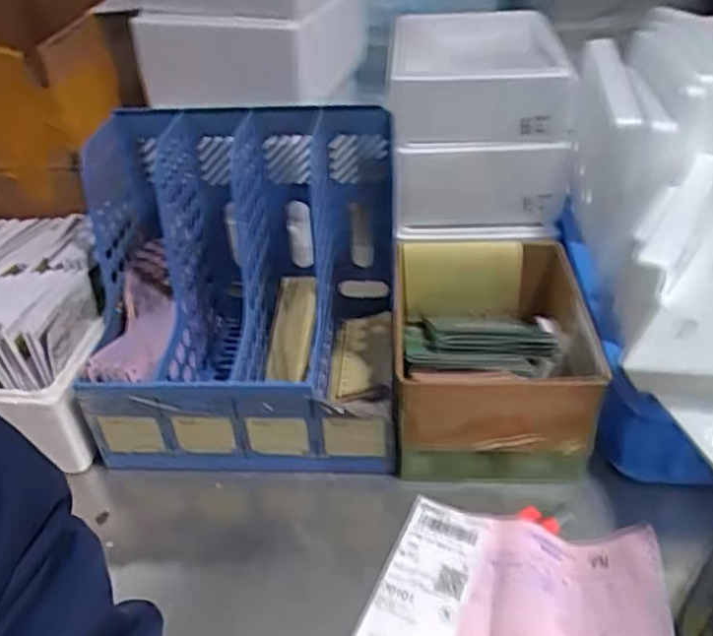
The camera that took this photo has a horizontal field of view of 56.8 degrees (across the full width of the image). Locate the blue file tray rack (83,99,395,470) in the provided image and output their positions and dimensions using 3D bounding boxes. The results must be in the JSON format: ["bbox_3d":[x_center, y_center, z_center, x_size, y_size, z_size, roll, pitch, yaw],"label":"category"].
[{"bbox_3d":[-0.130,-0.040,0.745,0.341,0.293,0.292,-1,38,3],"label":"blue file tray rack"}]

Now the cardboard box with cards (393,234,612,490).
[{"bbox_3d":[0.153,0.032,0.743,0.206,0.125,0.258,0,38,4],"label":"cardboard box with cards"}]

